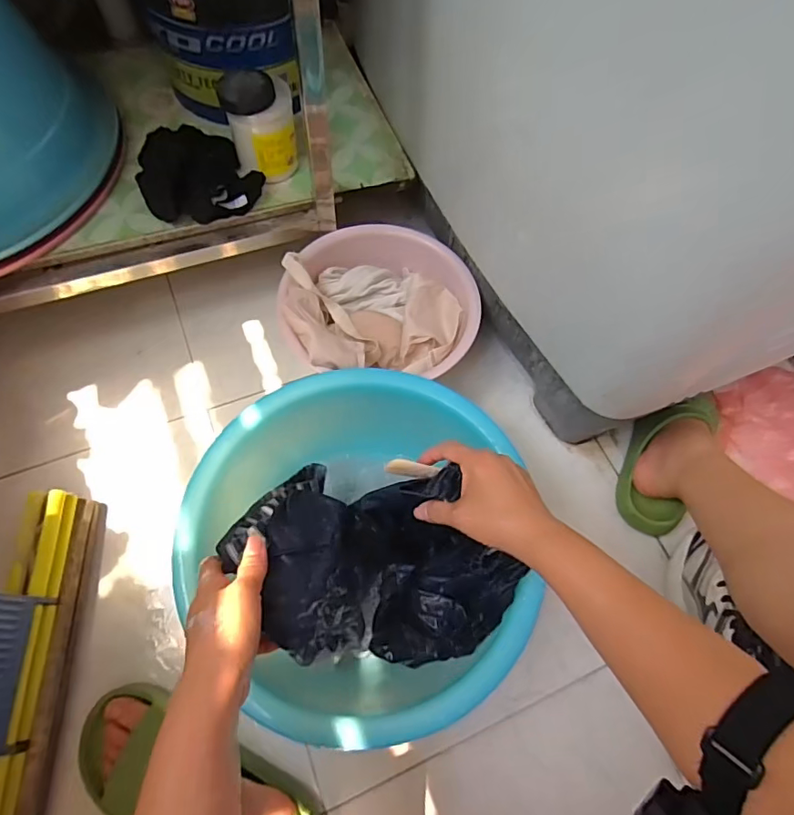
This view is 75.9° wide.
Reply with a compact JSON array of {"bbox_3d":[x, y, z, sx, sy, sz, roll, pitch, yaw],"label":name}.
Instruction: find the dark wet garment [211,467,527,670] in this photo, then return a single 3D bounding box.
[{"bbox_3d":[-0.018,0.161,0.505,0.262,0.179,0.173,19,65,6],"label":"dark wet garment"}]

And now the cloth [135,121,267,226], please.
[{"bbox_3d":[-0.255,-0.300,0.645,0.138,0.086,0.108,-29,69,-15],"label":"cloth"}]

